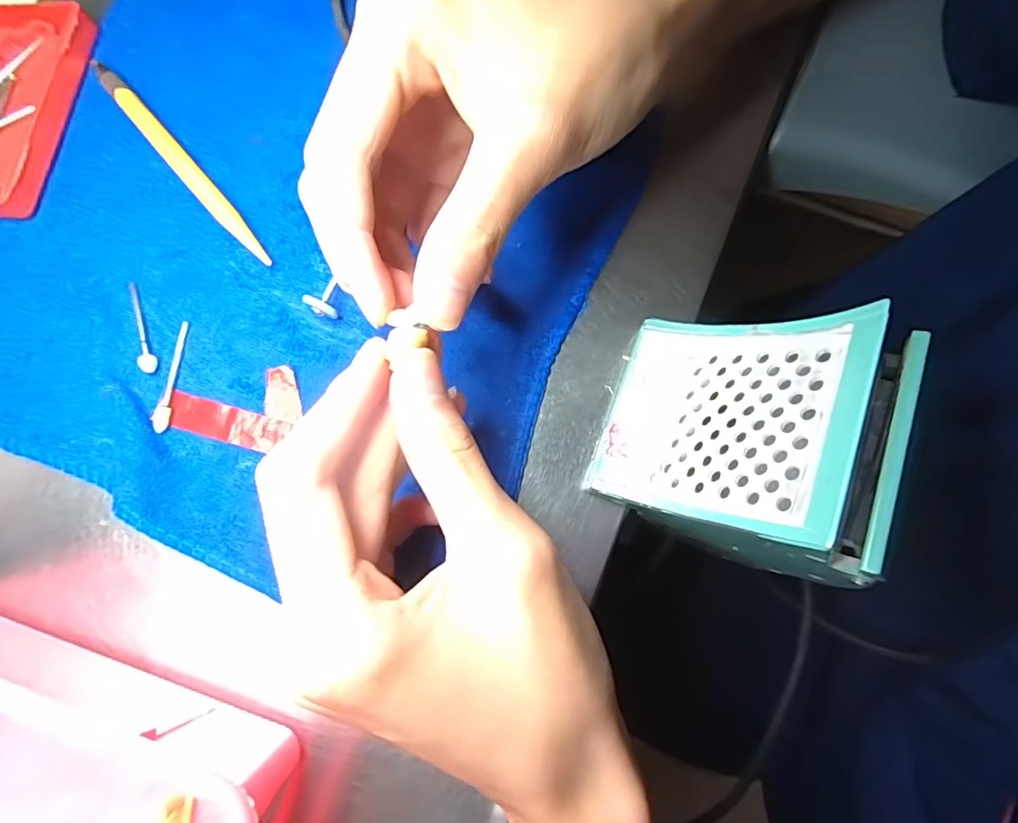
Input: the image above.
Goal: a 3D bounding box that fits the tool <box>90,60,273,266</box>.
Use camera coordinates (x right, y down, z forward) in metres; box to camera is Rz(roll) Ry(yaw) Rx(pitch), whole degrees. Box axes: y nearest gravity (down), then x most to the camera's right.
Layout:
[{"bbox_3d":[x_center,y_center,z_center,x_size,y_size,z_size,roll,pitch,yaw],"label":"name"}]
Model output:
[{"bbox_3d":[-0.146,-0.111,0.237,0.010,0.006,0.132,-41,79,-8],"label":"tool"}]

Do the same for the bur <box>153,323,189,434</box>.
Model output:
[{"bbox_3d":[-0.137,-0.015,0.215,0.005,0.004,0.047,4,77,2],"label":"bur"}]

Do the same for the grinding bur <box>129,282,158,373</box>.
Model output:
[{"bbox_3d":[-0.153,-0.036,0.220,0.006,0.005,0.043,-19,78,-6],"label":"grinding bur"}]

